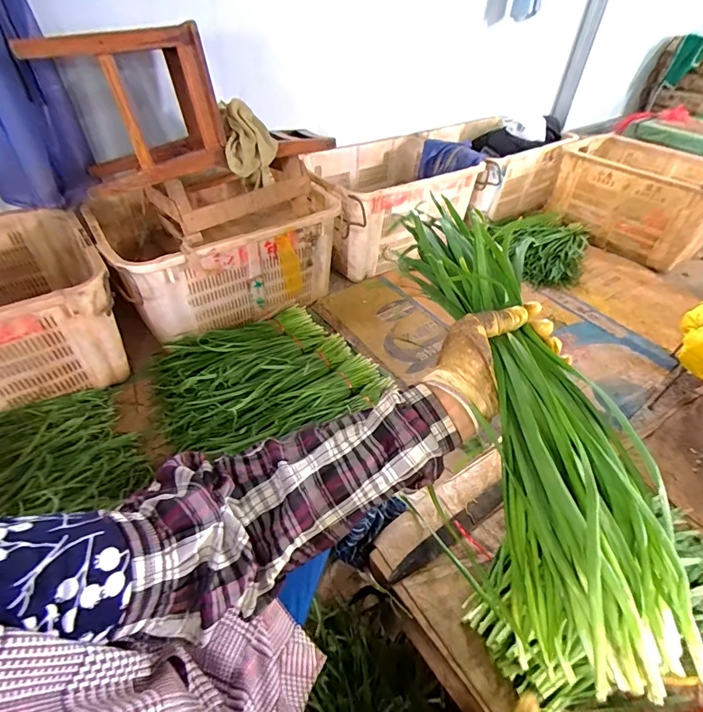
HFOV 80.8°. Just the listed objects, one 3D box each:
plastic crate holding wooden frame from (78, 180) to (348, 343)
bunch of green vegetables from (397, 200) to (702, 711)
[{"bbox_3d":[-0.430,-0.352,1.375,0.684,0.310,0.472,-28,51,-30],"label":"plastic crate holding wooden frame"},{"bbox_3d":[0.131,0.025,0.366,0.100,0.115,0.442,-6,62,-10],"label":"bunch of green vegetables"}]

